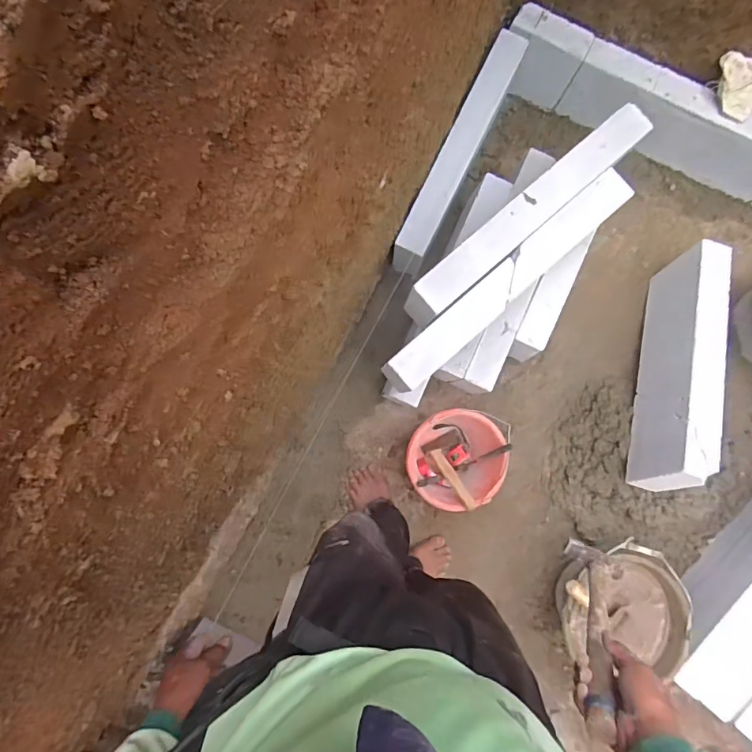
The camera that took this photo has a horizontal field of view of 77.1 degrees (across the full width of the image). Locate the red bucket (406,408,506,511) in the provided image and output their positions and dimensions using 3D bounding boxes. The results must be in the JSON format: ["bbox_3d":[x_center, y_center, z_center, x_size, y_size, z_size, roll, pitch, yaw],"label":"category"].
[{"bbox_3d":[0.199,0.209,1.220,0.234,0.157,0.236,0,85,0],"label":"red bucket"}]

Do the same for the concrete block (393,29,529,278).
[{"bbox_3d":[0.206,-0.546,1.221,0.088,0.212,0.598,27,85,2],"label":"concrete block"}]

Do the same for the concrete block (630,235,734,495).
[{"bbox_3d":[0.747,-0.032,1.160,0.088,0.213,0.631,17,71,2],"label":"concrete block"}]

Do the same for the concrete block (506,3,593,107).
[{"bbox_3d":[0.434,-0.831,1.242,0.197,0.185,0.087,27,85,2],"label":"concrete block"}]

